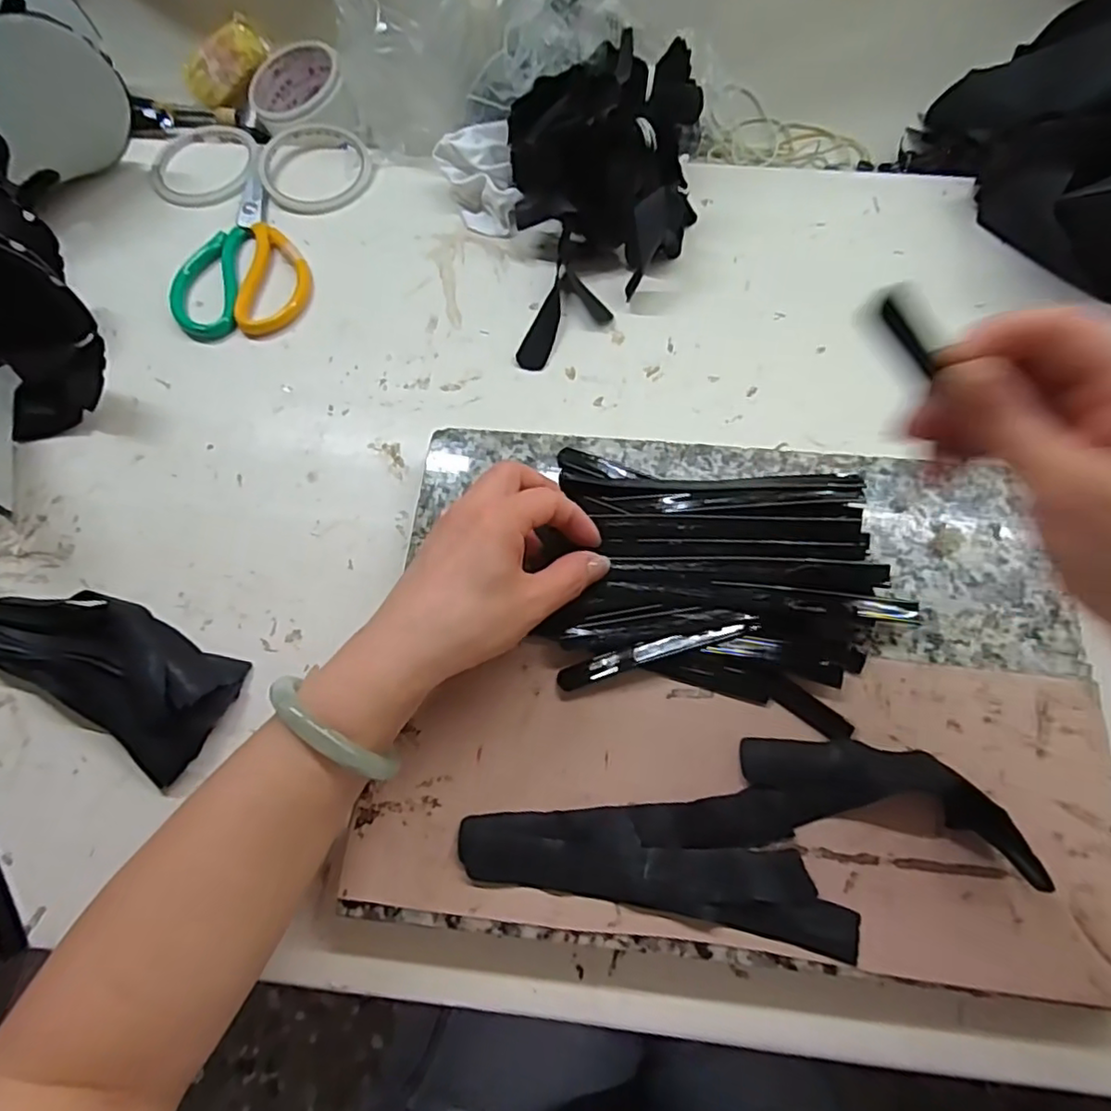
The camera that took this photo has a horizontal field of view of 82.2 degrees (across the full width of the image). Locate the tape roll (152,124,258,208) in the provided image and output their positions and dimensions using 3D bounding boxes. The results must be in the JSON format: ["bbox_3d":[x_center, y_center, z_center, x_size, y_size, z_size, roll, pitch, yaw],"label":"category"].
[{"bbox_3d":[-0.299,-0.339,0.548,0.092,0.016,0.096,-1,68,2],"label":"tape roll"}]

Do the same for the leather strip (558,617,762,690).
[{"bbox_3d":[0.055,0.051,0.343,0.110,0.008,0.011,-17,73,-3],"label":"leather strip"}]

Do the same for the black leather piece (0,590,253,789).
[{"bbox_3d":[-0.268,0.061,0.375,0.163,0.030,0.069,25,71,11],"label":"black leather piece"}]

